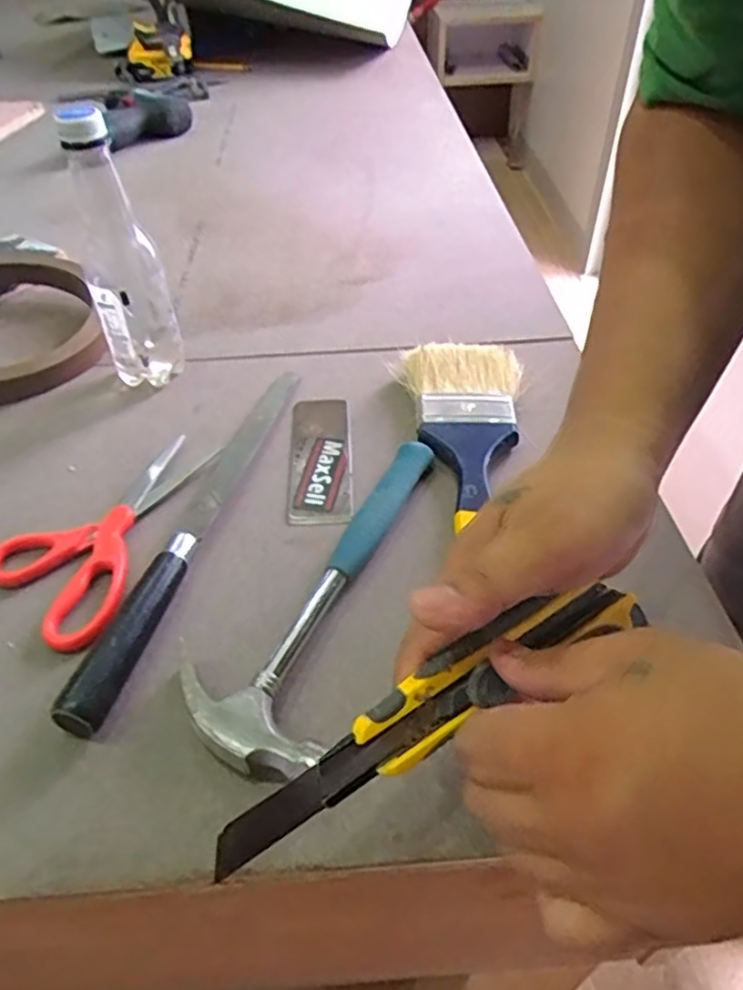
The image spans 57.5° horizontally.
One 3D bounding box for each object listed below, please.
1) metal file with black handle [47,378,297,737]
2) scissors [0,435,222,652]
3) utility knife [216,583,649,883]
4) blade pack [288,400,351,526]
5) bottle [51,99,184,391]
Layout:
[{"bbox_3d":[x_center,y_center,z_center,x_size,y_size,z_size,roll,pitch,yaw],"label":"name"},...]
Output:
[{"bbox_3d":[-0.114,0.007,0.449,0.029,0.022,0.325,9,44,11],"label":"metal file with black handle"},{"bbox_3d":[-0.177,0.018,0.448,0.090,0.012,0.179,12,45,14],"label":"scissors"},{"bbox_3d":[0.031,0.084,0.276,0.204,0.029,0.024,-27,49,-19],"label":"utility knife"},{"bbox_3d":[-0.038,-0.028,0.501,0.045,0.004,0.134,-2,43,0],"label":"blade pack"},{"bbox_3d":[-0.194,-0.185,0.526,0.057,0.204,0.057,-16,45,-14],"label":"bottle"}]

